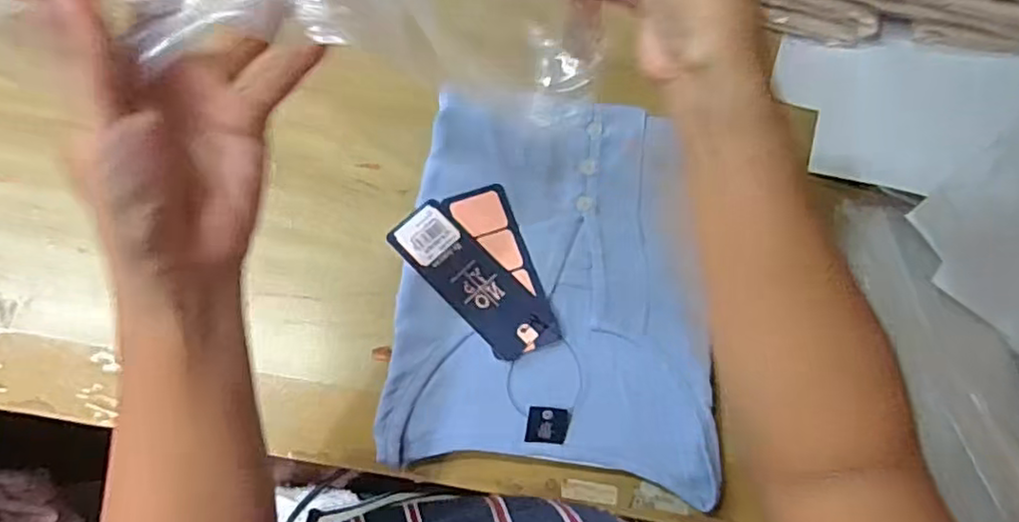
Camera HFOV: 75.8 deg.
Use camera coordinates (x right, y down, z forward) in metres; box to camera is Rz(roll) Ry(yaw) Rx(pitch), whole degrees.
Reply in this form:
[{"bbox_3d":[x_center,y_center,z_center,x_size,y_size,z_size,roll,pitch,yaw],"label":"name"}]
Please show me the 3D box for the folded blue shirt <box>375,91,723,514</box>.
[{"bbox_3d":[0.033,0.010,0.451,0.209,0.033,0.259,3,75,-1],"label":"folded blue shirt"}]

